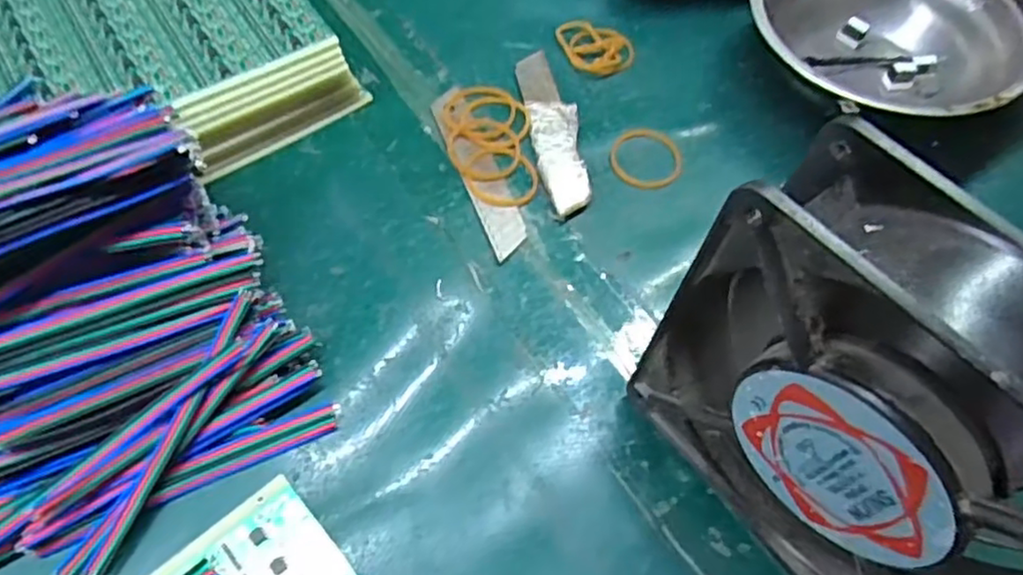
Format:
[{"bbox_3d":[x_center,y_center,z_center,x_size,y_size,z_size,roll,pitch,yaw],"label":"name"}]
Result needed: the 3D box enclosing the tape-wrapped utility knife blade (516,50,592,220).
[{"bbox_3d":[0.019,-0.075,0.313,0.021,0.008,0.100,-6,60,-7],"label":"tape-wrapped utility knife blade"}]

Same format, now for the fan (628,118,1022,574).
[{"bbox_3d":[0.098,0.038,0.184,0.040,0.121,0.119,-35,67,-22],"label":"fan"}]

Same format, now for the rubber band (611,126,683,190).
[{"bbox_3d":[0.062,-0.060,0.310,0.033,0.004,0.036,2,59,-3],"label":"rubber band"}]

